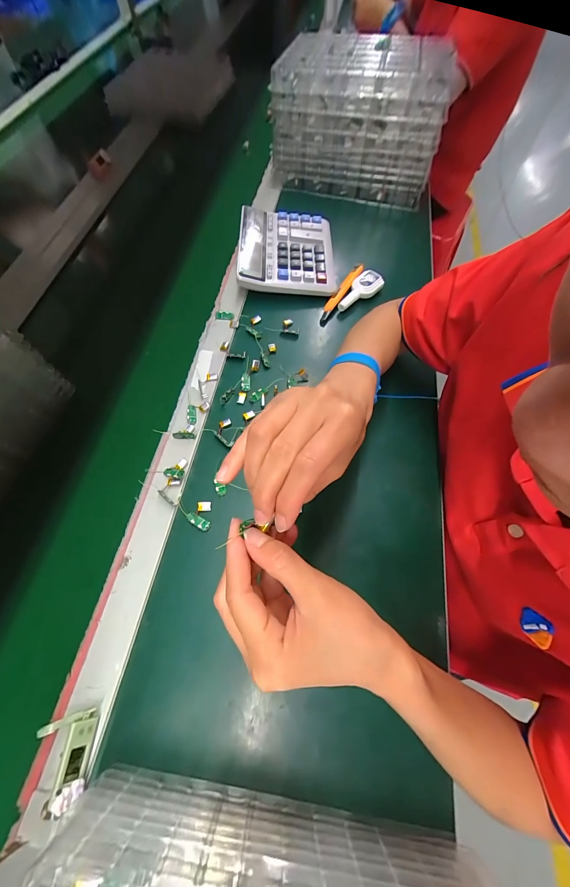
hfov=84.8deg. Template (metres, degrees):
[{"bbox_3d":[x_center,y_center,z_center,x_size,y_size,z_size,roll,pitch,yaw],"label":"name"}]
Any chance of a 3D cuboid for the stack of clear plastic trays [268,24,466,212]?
[{"bbox_3d":[0.137,-0.590,0.585,0.293,0.181,0.158,18,65,7],"label":"stack of clear plastic trays"}]

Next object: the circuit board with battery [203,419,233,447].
[{"bbox_3d":[-0.078,-0.014,0.398,0.034,0.007,0.041,-39,71,-18],"label":"circuit board with battery"}]

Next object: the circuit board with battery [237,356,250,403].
[{"bbox_3d":[-0.055,-0.089,0.437,0.014,0.009,0.073,4,64,2],"label":"circuit board with battery"}]

